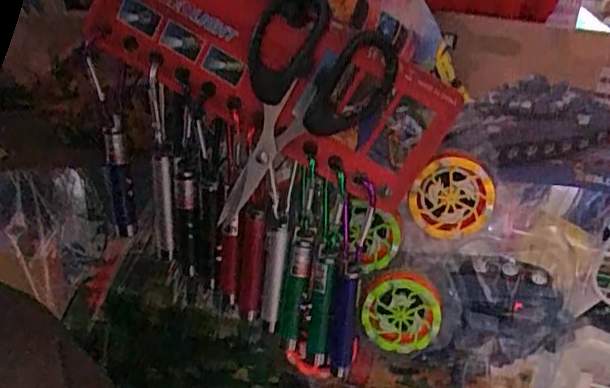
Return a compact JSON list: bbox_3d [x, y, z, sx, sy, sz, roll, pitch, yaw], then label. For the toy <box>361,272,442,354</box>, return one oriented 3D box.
[{"bbox_3d":[0.052,0.064,0.316,0.041,0.041,0.013,6,25,9],"label":"toy"}]

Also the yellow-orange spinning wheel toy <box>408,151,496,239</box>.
[{"bbox_3d":[0.074,0.001,0.289,0.039,0.044,0.007,7,25,11],"label":"yellow-orange spinning wheel toy"}]

